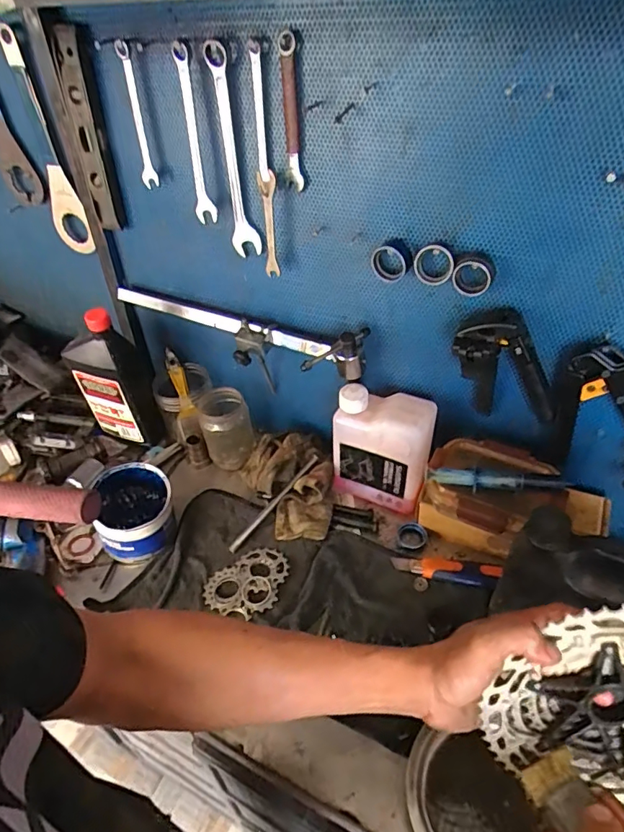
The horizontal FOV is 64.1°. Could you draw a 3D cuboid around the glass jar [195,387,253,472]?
[{"bbox_3d":[-0.131,0.021,0.765,0.073,0.108,0.073,-1,41,1],"label":"glass jar"}]

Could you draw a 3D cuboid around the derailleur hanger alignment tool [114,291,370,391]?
[{"bbox_3d":[-0.113,-0.102,0.694,0.383,0.095,0.075,17,45,21],"label":"derailleur hanger alignment tool"}]

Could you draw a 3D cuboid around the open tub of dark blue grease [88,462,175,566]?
[{"bbox_3d":[-0.232,0.136,0.665,0.093,0.104,0.095,-1,41,1],"label":"open tub of dark blue grease"}]

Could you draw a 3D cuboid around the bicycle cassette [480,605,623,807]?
[{"bbox_3d":[0.234,0.220,0.389,0.188,0.186,0.043,4,23,8],"label":"bicycle cassette"}]

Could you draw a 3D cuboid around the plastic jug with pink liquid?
[{"bbox_3d":[0.097,0.051,0.674,0.129,0.175,0.056,15,44,19],"label":"plastic jug with pink liquid"}]

